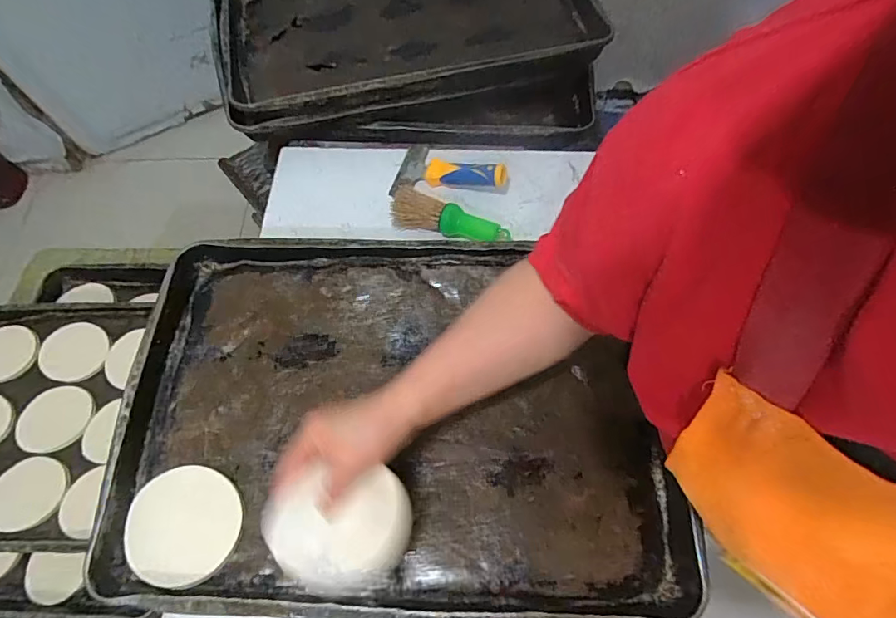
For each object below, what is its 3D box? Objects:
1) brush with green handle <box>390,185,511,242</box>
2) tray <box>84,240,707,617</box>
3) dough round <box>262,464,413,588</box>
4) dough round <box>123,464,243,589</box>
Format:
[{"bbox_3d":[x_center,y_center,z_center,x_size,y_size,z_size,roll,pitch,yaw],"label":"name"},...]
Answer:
[{"bbox_3d":[0.004,-0.122,0.627,0.156,0.035,0.047,13,67,7],"label":"brush with green handle"},{"bbox_3d":[-0.056,0.109,0.524,0.569,0.049,0.394,-1,66,1],"label":"tray"},{"bbox_3d":[-0.098,0.202,0.443,0.124,0.027,0.126,-2,98,-15],"label":"dough round"},{"bbox_3d":[-0.270,0.220,0.485,0.109,0.010,0.108,-1,66,1],"label":"dough round"}]

